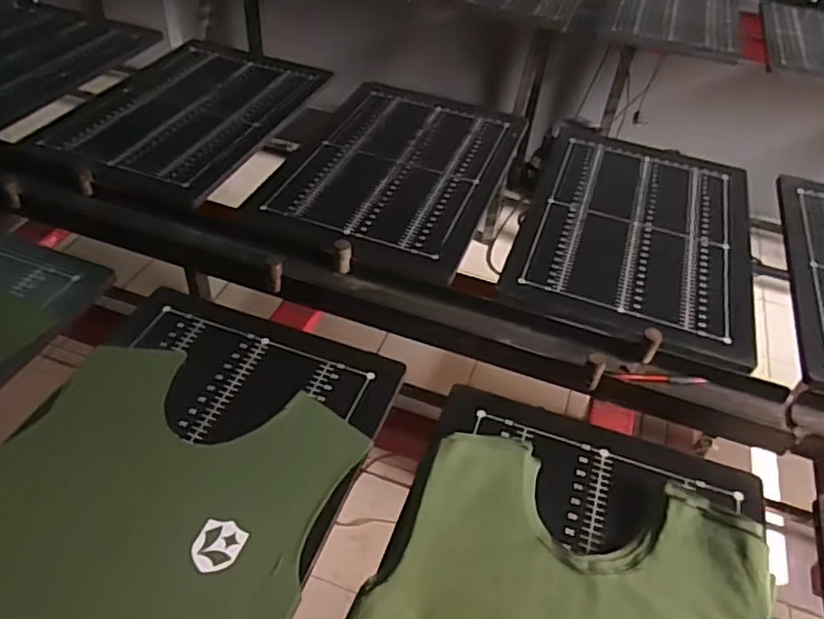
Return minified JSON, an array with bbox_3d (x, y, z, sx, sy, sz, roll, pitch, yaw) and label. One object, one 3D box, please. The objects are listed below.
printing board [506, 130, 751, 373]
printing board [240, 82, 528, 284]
[{"bbox_3d":[0.425,-0.167,1.170,0.399,0.024,0.653,17,44,10],"label":"printing board"},{"bbox_3d":[-0.029,-0.306,1.262,0.416,0.024,0.626,17,45,11],"label":"printing board"}]

